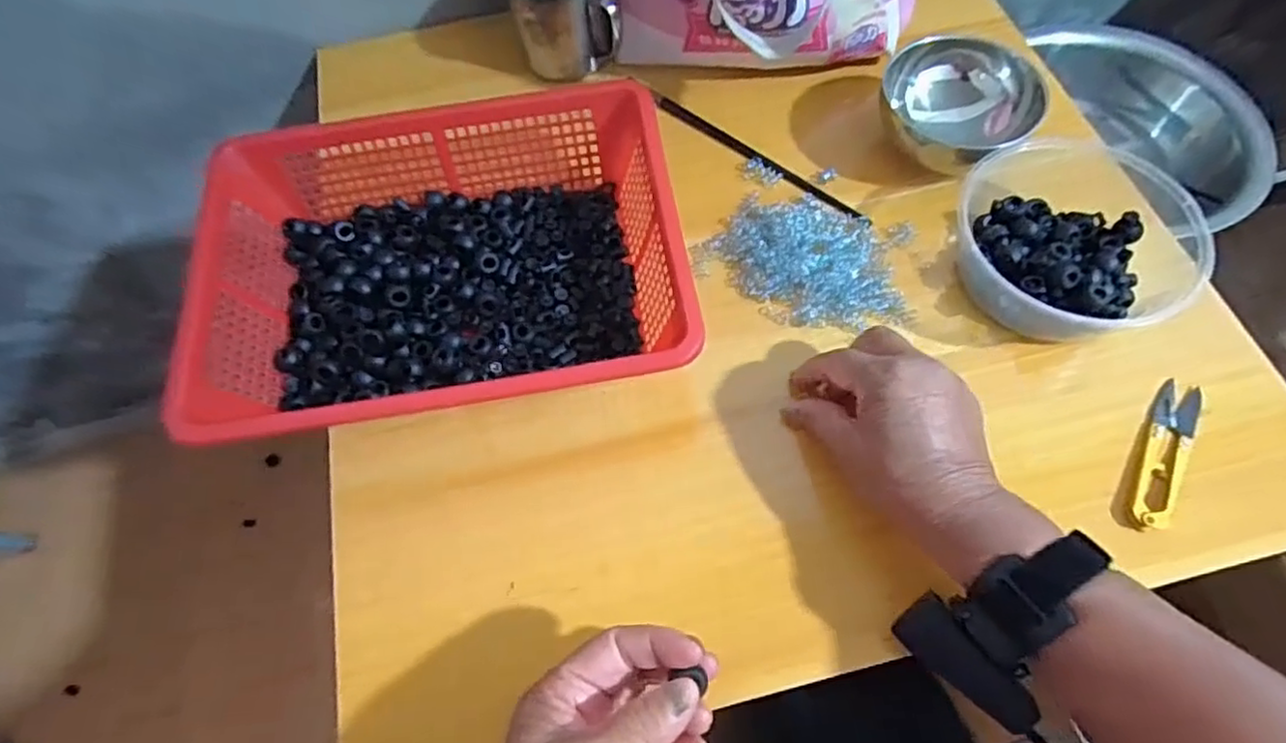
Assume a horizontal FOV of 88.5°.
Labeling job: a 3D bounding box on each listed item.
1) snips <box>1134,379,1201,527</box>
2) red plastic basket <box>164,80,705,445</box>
[{"bbox_3d":[0.317,0.049,0.399,0.022,0.013,0.106,29,69,15],"label":"snips"},{"bbox_3d":[-0.129,-0.075,0.443,0.300,0.071,0.223,-9,65,-2],"label":"red plastic basket"}]

